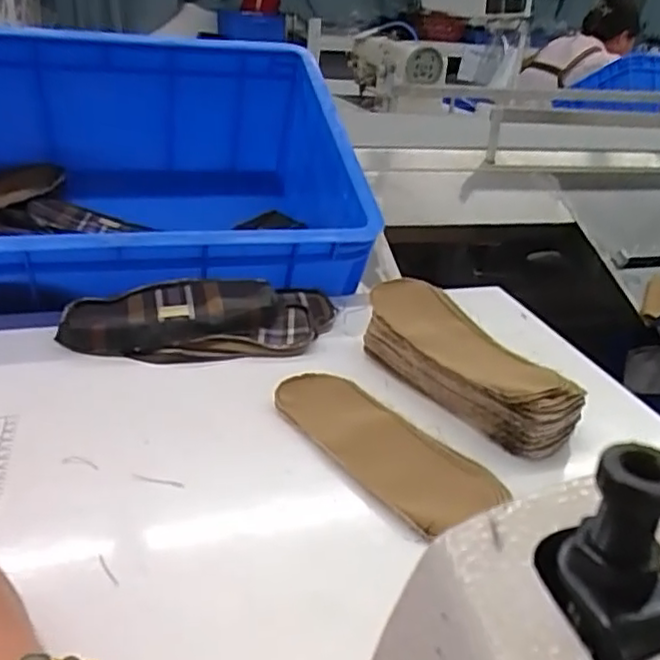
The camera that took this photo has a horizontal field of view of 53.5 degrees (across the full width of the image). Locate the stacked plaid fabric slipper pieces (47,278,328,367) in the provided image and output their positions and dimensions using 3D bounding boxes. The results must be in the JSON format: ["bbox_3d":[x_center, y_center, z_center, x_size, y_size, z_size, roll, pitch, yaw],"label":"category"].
[{"bbox_3d":[-0.114,-0.011,0.597,0.249,0.041,0.093,-2,27,-13],"label":"stacked plaid fabric slipper pieces"}]

